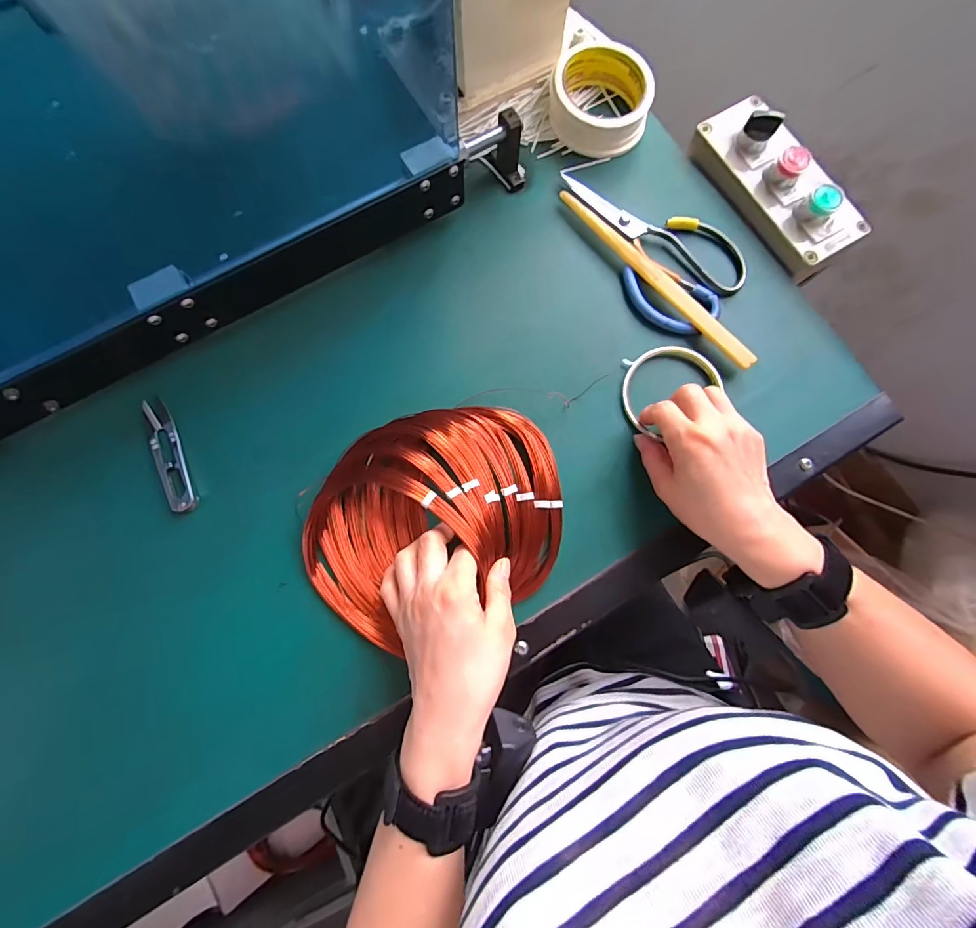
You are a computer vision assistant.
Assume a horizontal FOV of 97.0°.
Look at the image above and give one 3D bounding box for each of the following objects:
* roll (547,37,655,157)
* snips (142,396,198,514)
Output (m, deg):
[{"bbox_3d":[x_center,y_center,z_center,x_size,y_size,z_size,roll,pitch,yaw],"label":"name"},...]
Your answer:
[{"bbox_3d":[0.107,-0.345,0.407,0.094,0.036,0.088,0,79,-1],"label":"roll"},{"bbox_3d":[-0.261,-0.007,0.352,0.022,0.012,0.102,-24,81,-6],"label":"snips"}]

